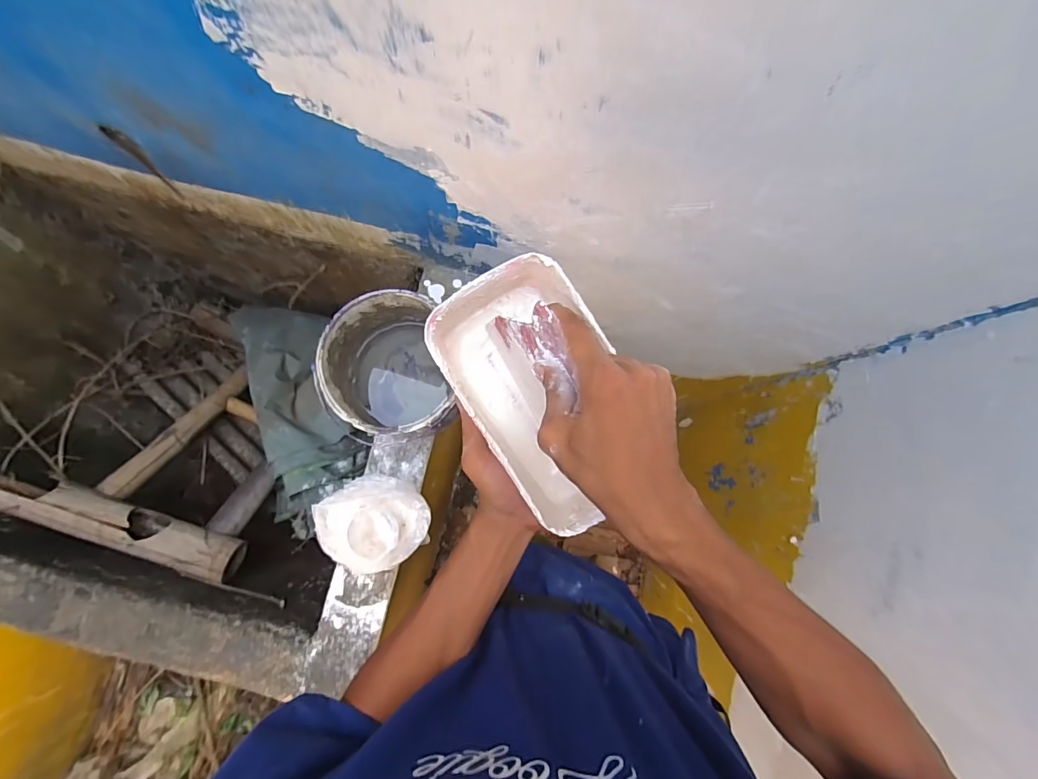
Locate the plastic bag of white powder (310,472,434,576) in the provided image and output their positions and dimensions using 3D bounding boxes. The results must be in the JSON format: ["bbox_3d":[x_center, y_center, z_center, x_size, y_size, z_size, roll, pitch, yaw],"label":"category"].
[{"bbox_3d":[-0.217,0.198,0.676,0.167,0.075,0.136,-14,82,-6],"label":"plastic bag of white powder"}]

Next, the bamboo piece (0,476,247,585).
[{"bbox_3d":[-0.731,0.229,0.814,0.479,0.071,0.074,19,80,0],"label":"bamboo piece"}]

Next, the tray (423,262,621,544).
[{"bbox_3d":[0.016,0.004,0.350,0.106,0.085,0.190,-32,84,-8],"label":"tray"}]

